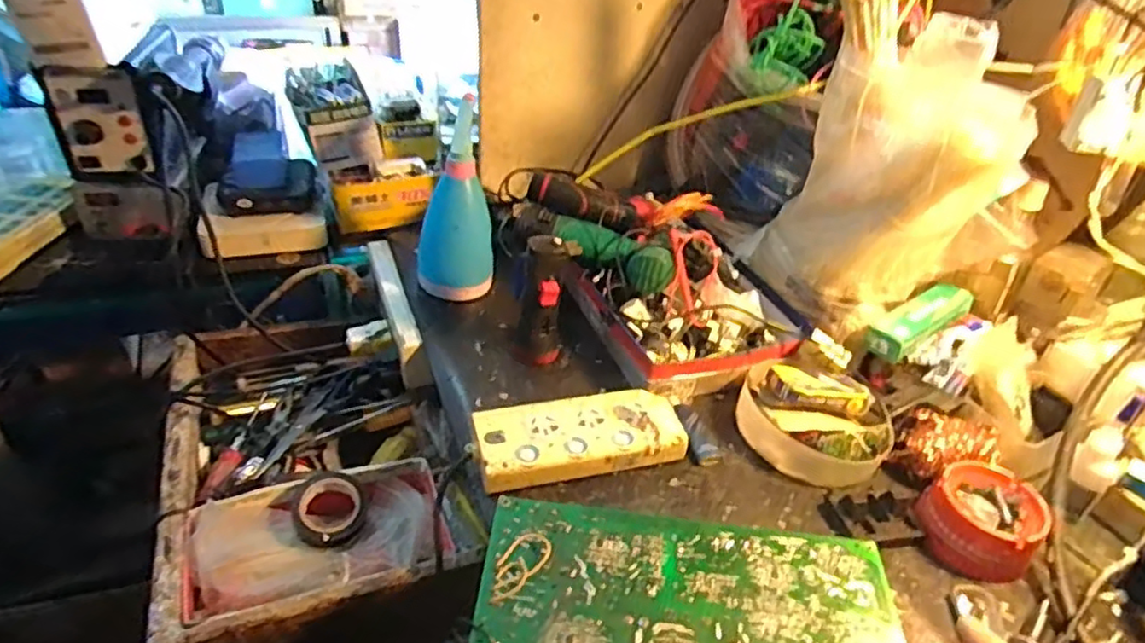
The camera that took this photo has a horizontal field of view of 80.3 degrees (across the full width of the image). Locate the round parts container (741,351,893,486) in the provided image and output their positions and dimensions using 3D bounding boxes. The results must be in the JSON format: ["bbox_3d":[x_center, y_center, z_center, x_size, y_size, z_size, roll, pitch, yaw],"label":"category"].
[{"bbox_3d":[0.219,0.085,0.620,0.125,0.047,0.131,4,37,-3],"label":"round parts container"}]

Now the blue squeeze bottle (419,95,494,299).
[{"bbox_3d":[-0.125,-0.125,0.726,0.077,0.194,0.074,1,37,-7],"label":"blue squeeze bottle"}]

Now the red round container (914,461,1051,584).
[{"bbox_3d":[0.327,0.157,0.544,0.081,0.044,0.084,4,37,-3],"label":"red round container"}]

